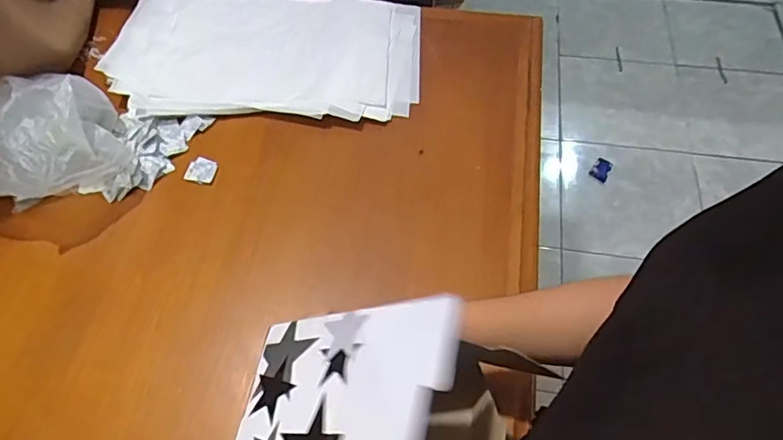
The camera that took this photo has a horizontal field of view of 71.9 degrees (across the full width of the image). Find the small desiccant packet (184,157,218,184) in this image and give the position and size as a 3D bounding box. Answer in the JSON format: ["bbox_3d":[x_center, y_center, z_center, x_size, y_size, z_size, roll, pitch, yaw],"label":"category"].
[{"bbox_3d":[-0.259,-0.069,0.736,0.043,0.004,0.038,14,62,10],"label":"small desiccant packet"}]

